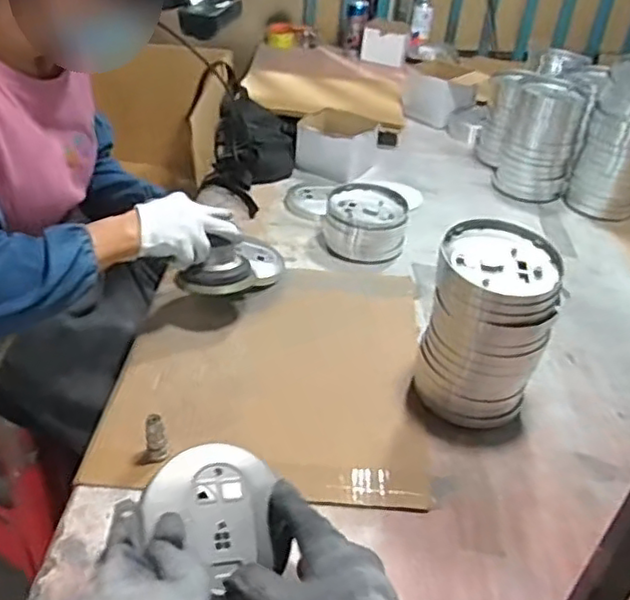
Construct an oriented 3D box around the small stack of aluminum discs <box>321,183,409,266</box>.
[{"bbox_3d":[0.089,-0.137,1.123,0.137,0.067,0.137,8,37,6],"label":"small stack of aluminum discs"}]

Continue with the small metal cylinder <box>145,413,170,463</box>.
[{"bbox_3d":[-0.173,0.152,0.709,0.022,0.059,0.020,-6,38,-12],"label":"small metal cylinder"}]

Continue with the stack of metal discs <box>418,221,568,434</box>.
[{"bbox_3d":[0.207,0.032,0.788,0.135,0.206,0.128,13,38,12],"label":"stack of metal discs"}]

